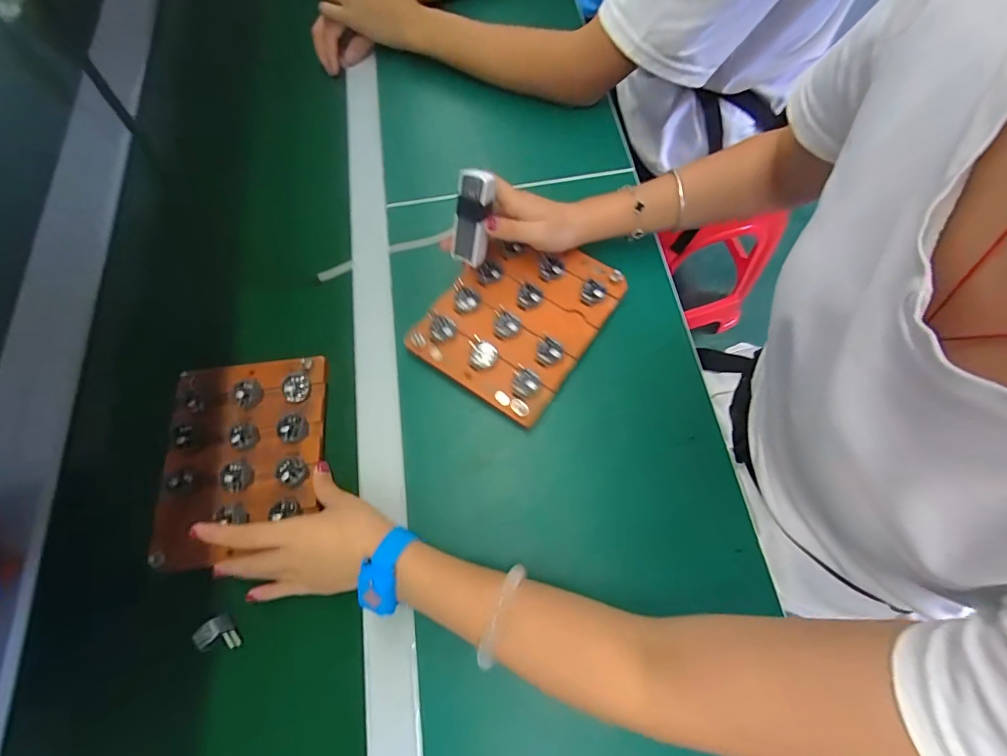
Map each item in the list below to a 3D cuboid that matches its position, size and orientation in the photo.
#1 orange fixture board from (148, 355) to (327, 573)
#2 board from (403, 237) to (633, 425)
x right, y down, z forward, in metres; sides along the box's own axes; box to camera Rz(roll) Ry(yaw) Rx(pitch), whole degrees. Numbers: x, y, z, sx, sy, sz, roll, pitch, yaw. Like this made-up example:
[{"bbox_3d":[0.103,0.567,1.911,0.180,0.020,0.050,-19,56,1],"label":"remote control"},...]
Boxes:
[{"bbox_3d":[-0.242,0.071,0.423,0.141,0.018,0.185,-5,68,-1],"label":"orange fixture board"},{"bbox_3d":[0.016,-0.064,0.458,0.145,0.018,0.182,32,74,15],"label":"board"}]

